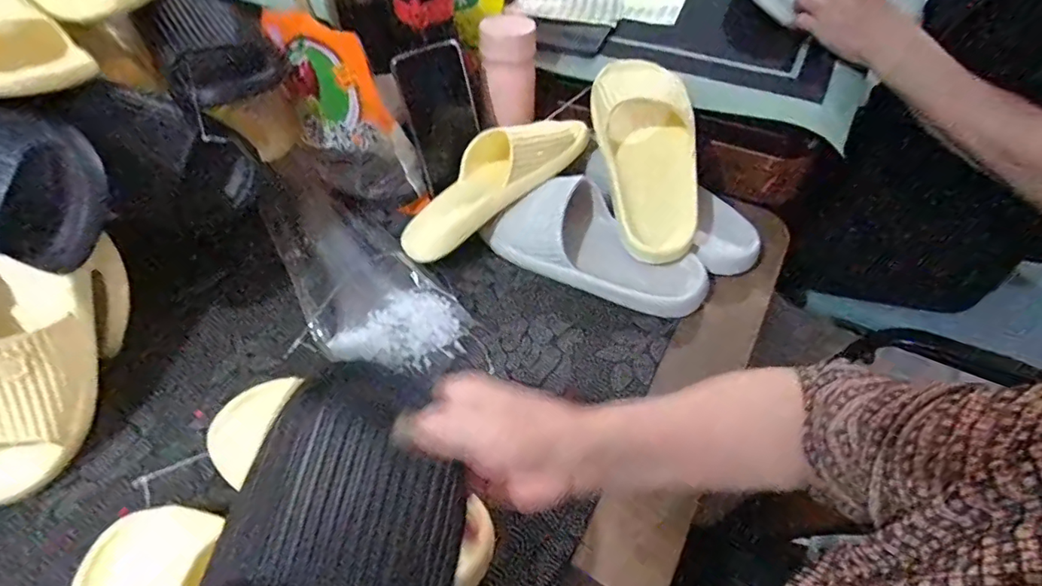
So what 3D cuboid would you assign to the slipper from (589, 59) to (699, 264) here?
[{"bbox_3d":[0.133,-0.146,0.540,0.101,0.054,0.230,-5,78,-2],"label":"slipper"}]

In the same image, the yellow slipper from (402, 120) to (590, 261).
[{"bbox_3d":[-0.037,-0.132,0.573,0.240,0.063,0.093,-38,57,-5],"label":"yellow slipper"}]

